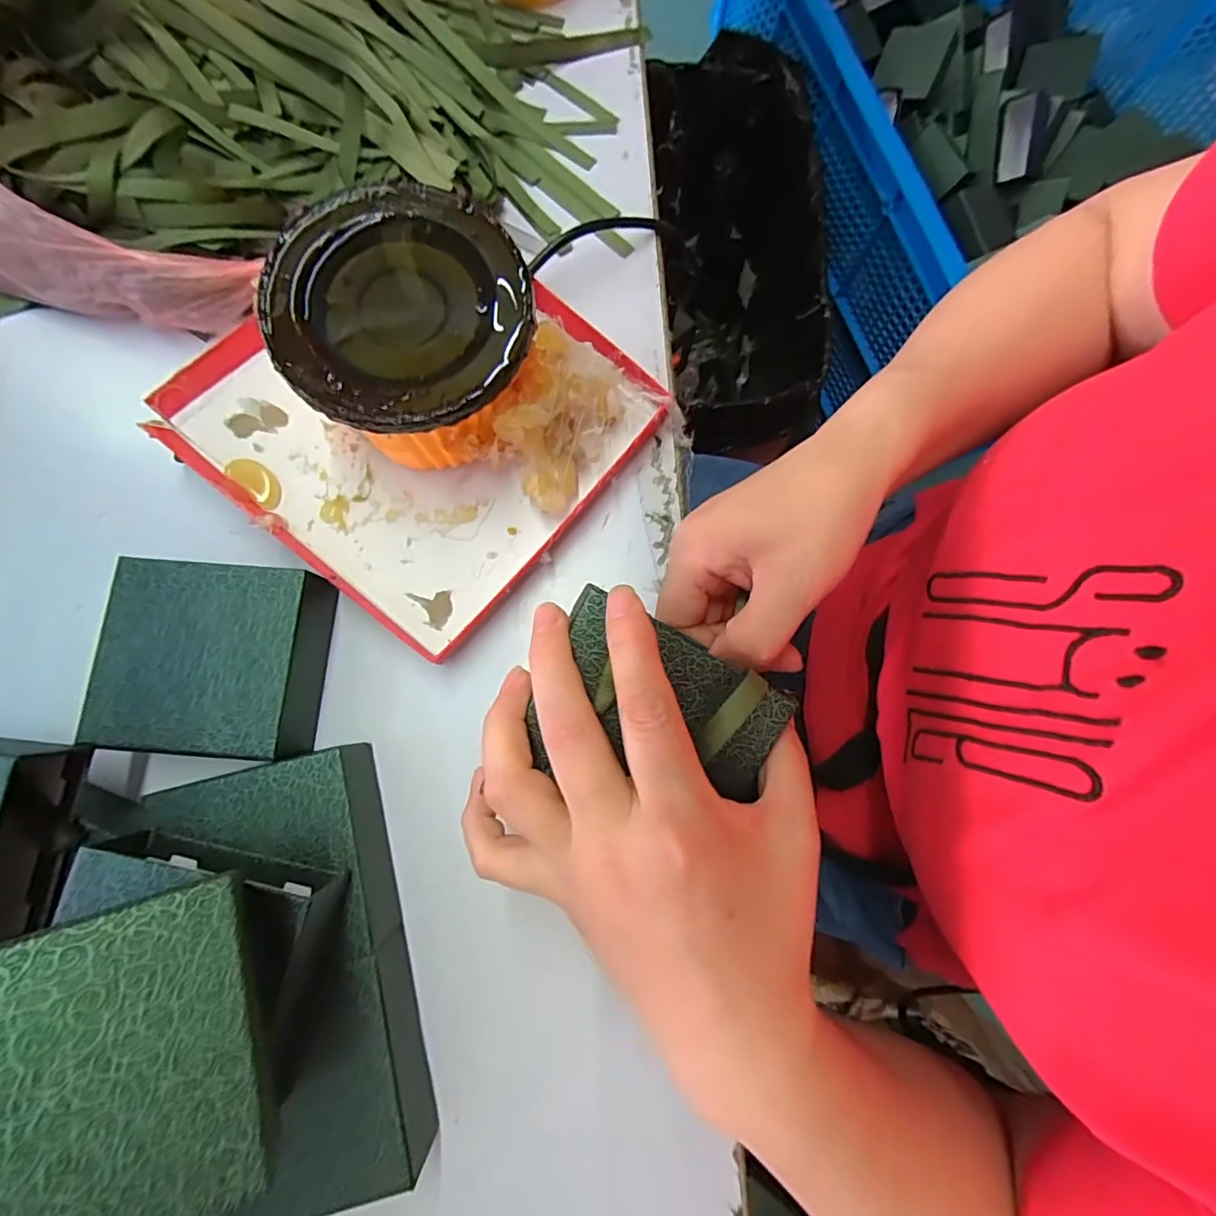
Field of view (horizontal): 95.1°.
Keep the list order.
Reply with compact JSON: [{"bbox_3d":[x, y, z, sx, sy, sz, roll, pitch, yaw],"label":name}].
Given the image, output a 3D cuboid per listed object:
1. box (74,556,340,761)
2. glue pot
[{"bbox_3d":[-0.194,0.025,0.277,0.097,0.033,0.089,6,80,0],"label":"box"},{"bbox_3d":[-0.092,-0.127,0.269,0.114,0.061,0.113,0,80,-1],"label":"glue pot"}]

